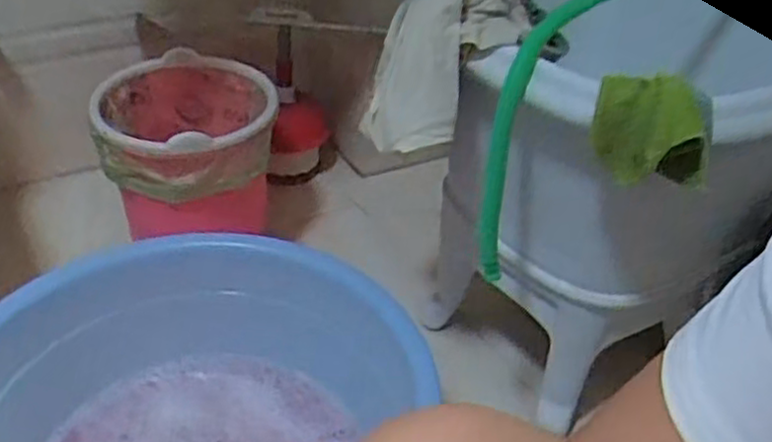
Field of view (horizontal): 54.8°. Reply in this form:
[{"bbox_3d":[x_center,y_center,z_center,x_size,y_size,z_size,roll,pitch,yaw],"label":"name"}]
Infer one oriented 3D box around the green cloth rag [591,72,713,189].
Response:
[{"bbox_3d":[0.236,-0.081,0.657,0.103,0.076,0.067,11,39,7],"label":"green cloth rag"}]

